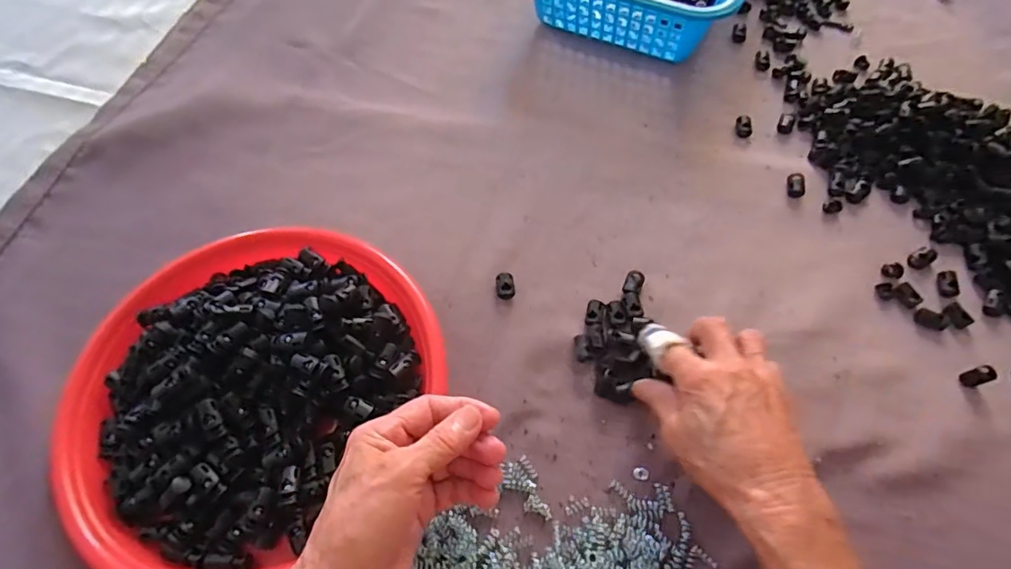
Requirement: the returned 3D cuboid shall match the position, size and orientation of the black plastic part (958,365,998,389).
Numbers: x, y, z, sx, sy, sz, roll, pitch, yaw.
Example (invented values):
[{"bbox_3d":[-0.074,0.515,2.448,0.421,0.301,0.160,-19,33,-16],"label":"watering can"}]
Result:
[{"bbox_3d":[0.341,0.066,0.381,0.018,0.015,0.012,-21,65,-9],"label":"black plastic part"}]

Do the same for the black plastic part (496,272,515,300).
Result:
[{"bbox_3d":[0.000,0.001,0.425,0.015,0.009,0.022,-8,63,-3],"label":"black plastic part"}]

